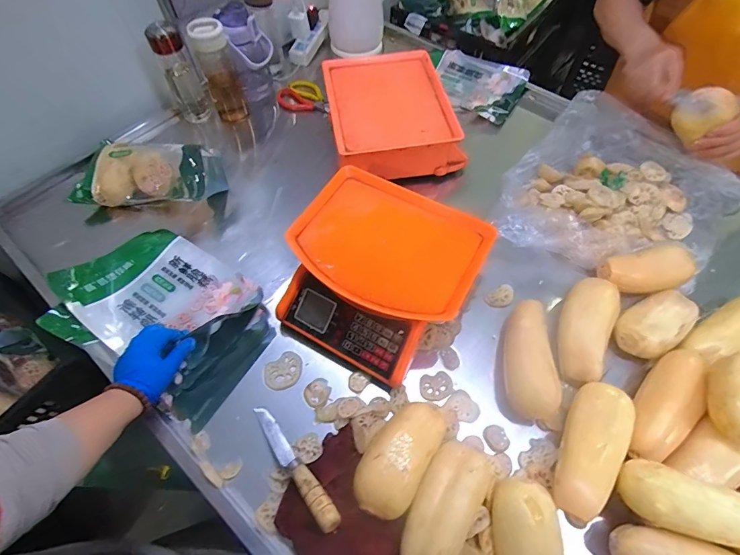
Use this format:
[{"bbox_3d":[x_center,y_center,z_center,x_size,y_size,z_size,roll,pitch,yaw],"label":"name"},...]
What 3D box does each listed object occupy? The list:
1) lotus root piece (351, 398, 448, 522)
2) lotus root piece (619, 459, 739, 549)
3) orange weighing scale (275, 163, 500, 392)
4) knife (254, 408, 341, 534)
[{"bbox_3d":[0.043,0.244,0.517,0.082,0.081,0.161,32,65,18],"label":"lotus root piece"},{"bbox_3d":[0.385,0.272,0.452,0.148,0.063,0.070,8,59,31],"label":"lotus root piece"},{"bbox_3d":[0.008,-0.003,0.632,0.291,0.133,0.281,26,63,15],"label":"orange weighing scale"},{"bbox_3d":[-0.107,0.253,0.521,0.027,0.021,0.212,-39,42,-18],"label":"knife"}]

